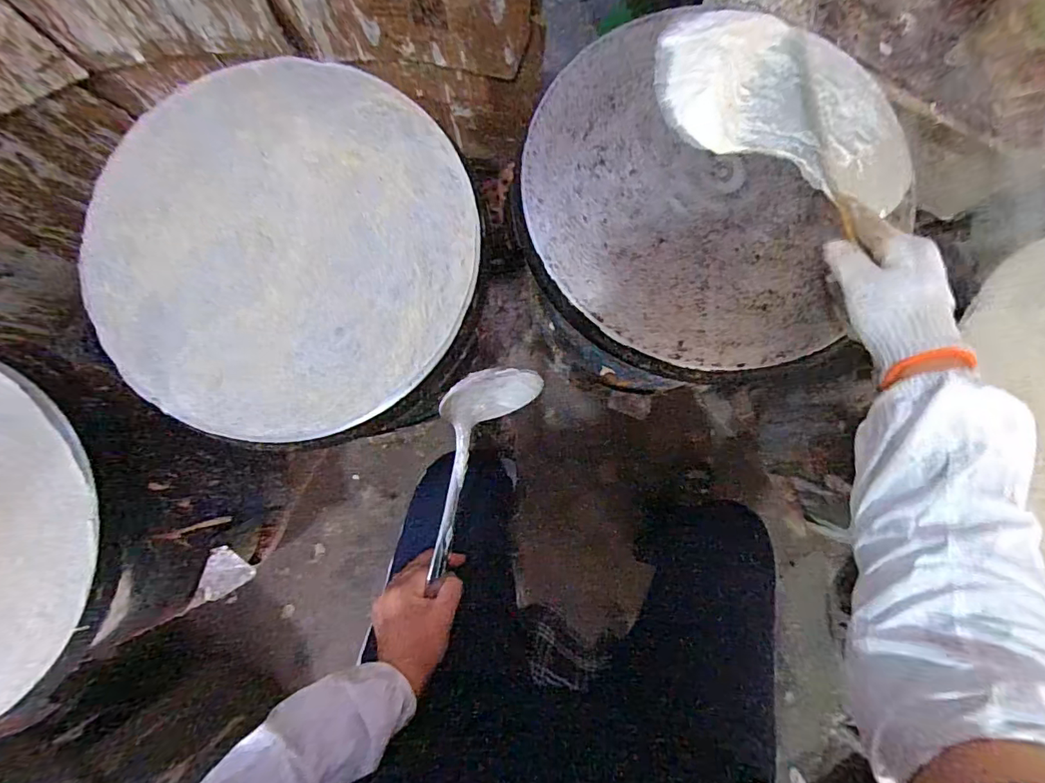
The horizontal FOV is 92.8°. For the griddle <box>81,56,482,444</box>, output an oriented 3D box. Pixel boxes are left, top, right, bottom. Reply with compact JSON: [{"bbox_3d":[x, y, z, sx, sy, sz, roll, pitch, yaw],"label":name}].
[{"bbox_3d":[-0.245,-0.150,0.500,0.392,0.028,0.377,0,85,1],"label":"griddle"}]

